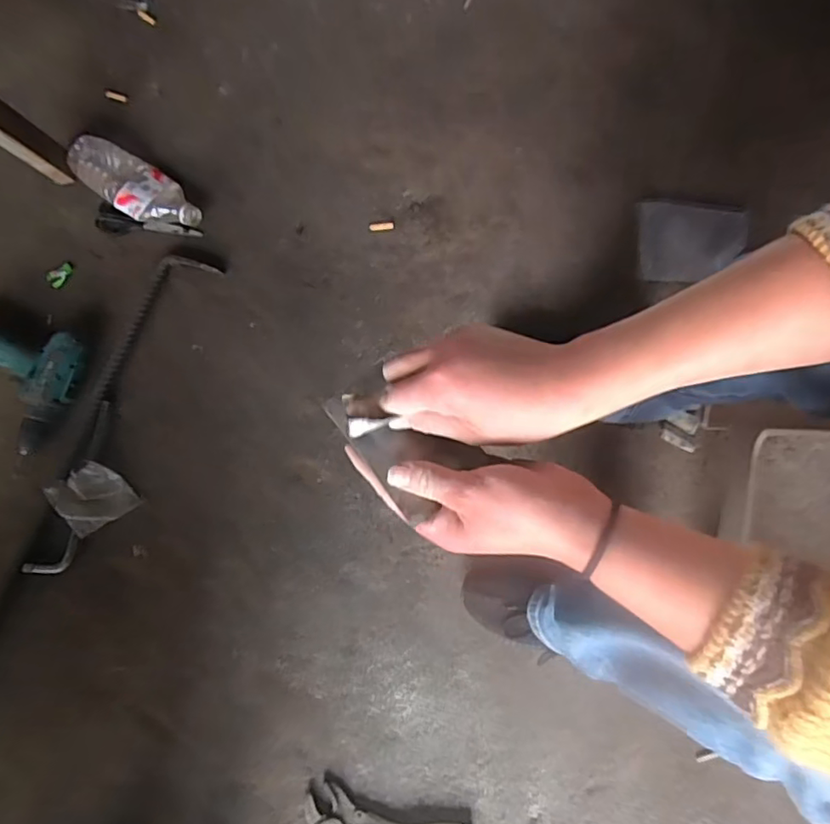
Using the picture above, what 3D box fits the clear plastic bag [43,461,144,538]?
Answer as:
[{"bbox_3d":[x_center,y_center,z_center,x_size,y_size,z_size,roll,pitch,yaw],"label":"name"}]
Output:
[{"bbox_3d":[-0.445,0.115,0.783,0.092,0.029,0.084,-36,81,-7],"label":"clear plastic bag"}]

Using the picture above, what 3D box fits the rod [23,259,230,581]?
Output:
[{"bbox_3d":[-0.432,-0.010,0.819,0.093,0.021,0.495,24,80,4],"label":"rod"}]

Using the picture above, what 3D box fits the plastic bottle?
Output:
[{"bbox_3d":[-0.417,-0.336,0.854,0.199,0.047,0.082,31,81,5],"label":"plastic bottle"}]

